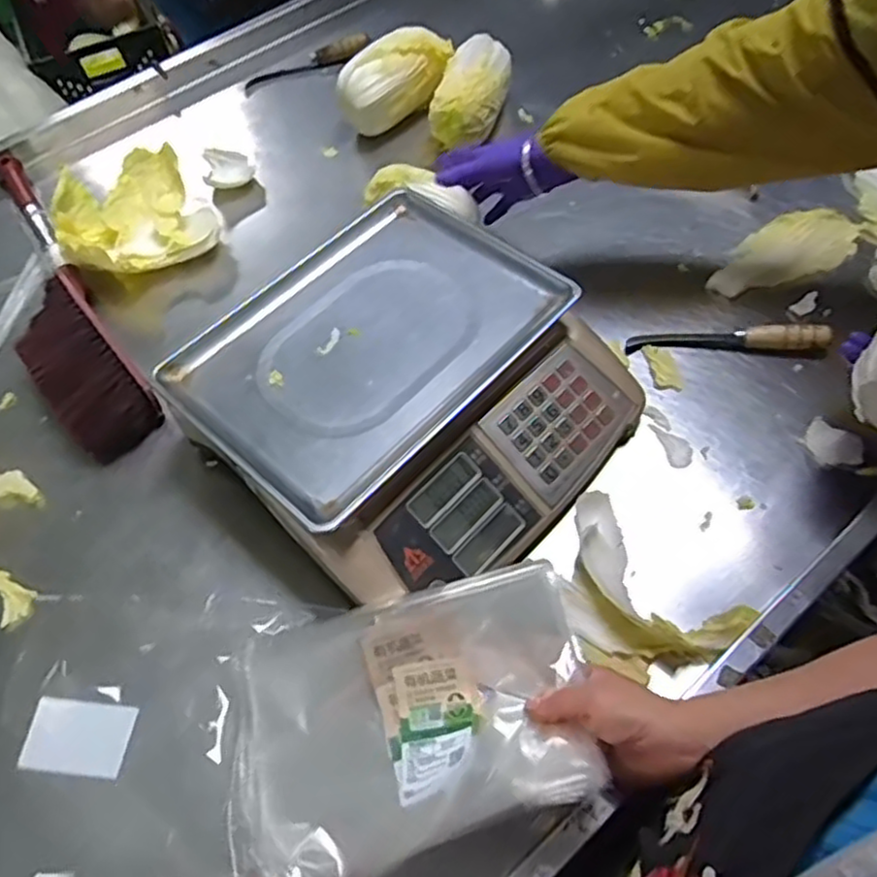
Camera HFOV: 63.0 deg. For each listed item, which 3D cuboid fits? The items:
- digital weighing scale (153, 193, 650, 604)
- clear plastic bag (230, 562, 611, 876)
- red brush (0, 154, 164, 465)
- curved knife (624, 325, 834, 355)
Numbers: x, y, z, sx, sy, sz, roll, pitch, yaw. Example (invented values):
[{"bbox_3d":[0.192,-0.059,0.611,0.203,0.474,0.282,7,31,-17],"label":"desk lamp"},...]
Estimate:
[{"bbox_3d":[-0.028,-0.040,0.684,0.346,0.112,0.343,36,67,23],"label":"digital weighing scale"},{"bbox_3d":[-0.027,0.199,0.511,0.262,0.073,0.188,-14,58,-4],"label":"clear plastic bag"},{"bbox_3d":[-0.469,-0.179,0.843,0.098,0.053,0.517,-32,61,-14],"label":"red brush"},{"bbox_3d":[0.302,-0.109,0.753,0.200,0.032,0.028,2,59,6],"label":"curved knife"}]

